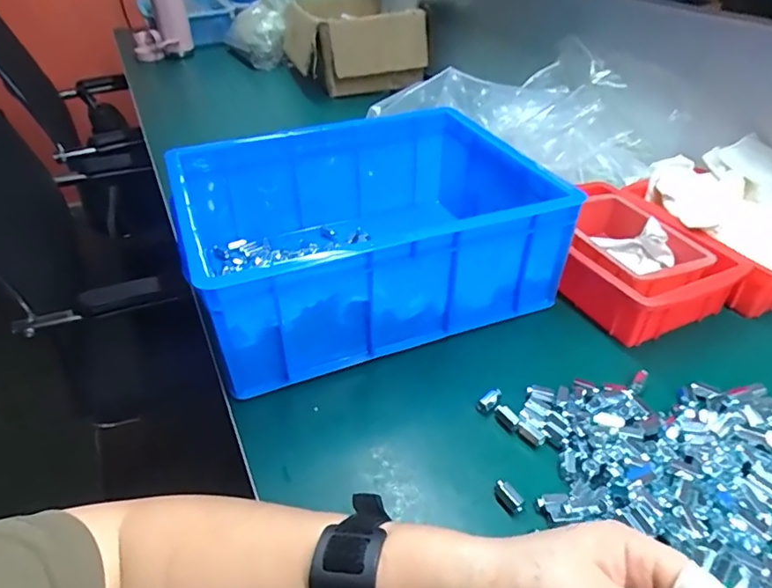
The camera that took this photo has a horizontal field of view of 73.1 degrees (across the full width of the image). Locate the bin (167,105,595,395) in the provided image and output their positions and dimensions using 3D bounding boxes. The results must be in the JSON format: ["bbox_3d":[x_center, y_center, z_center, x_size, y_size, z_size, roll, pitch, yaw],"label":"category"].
[{"bbox_3d":[-0.032,-0.073,0.548,0.331,0.134,0.288,-16,41,-17],"label":"bin"}]

